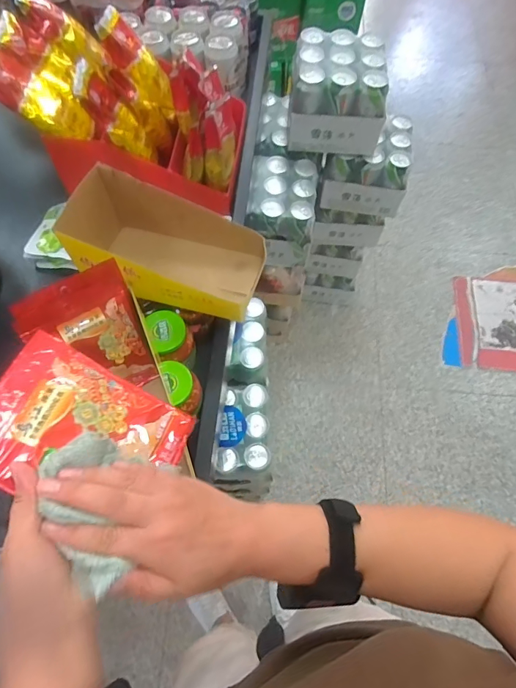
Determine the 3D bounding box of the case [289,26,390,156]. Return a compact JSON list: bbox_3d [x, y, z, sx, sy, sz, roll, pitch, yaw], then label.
[{"bbox_3d":[0.179,-0.563,0.976,0.212,0.165,0.179,7,65,2],"label":"case"}]

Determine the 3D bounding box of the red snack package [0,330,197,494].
[{"bbox_3d":[-0.138,0.074,0.352,0.154,0.012,0.113,31,59,-18],"label":"red snack package"}]

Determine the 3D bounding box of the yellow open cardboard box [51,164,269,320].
[{"bbox_3d":[-0.120,-0.132,0.606,0.242,0.113,0.133,16,66,6],"label":"yellow open cardboard box"}]

